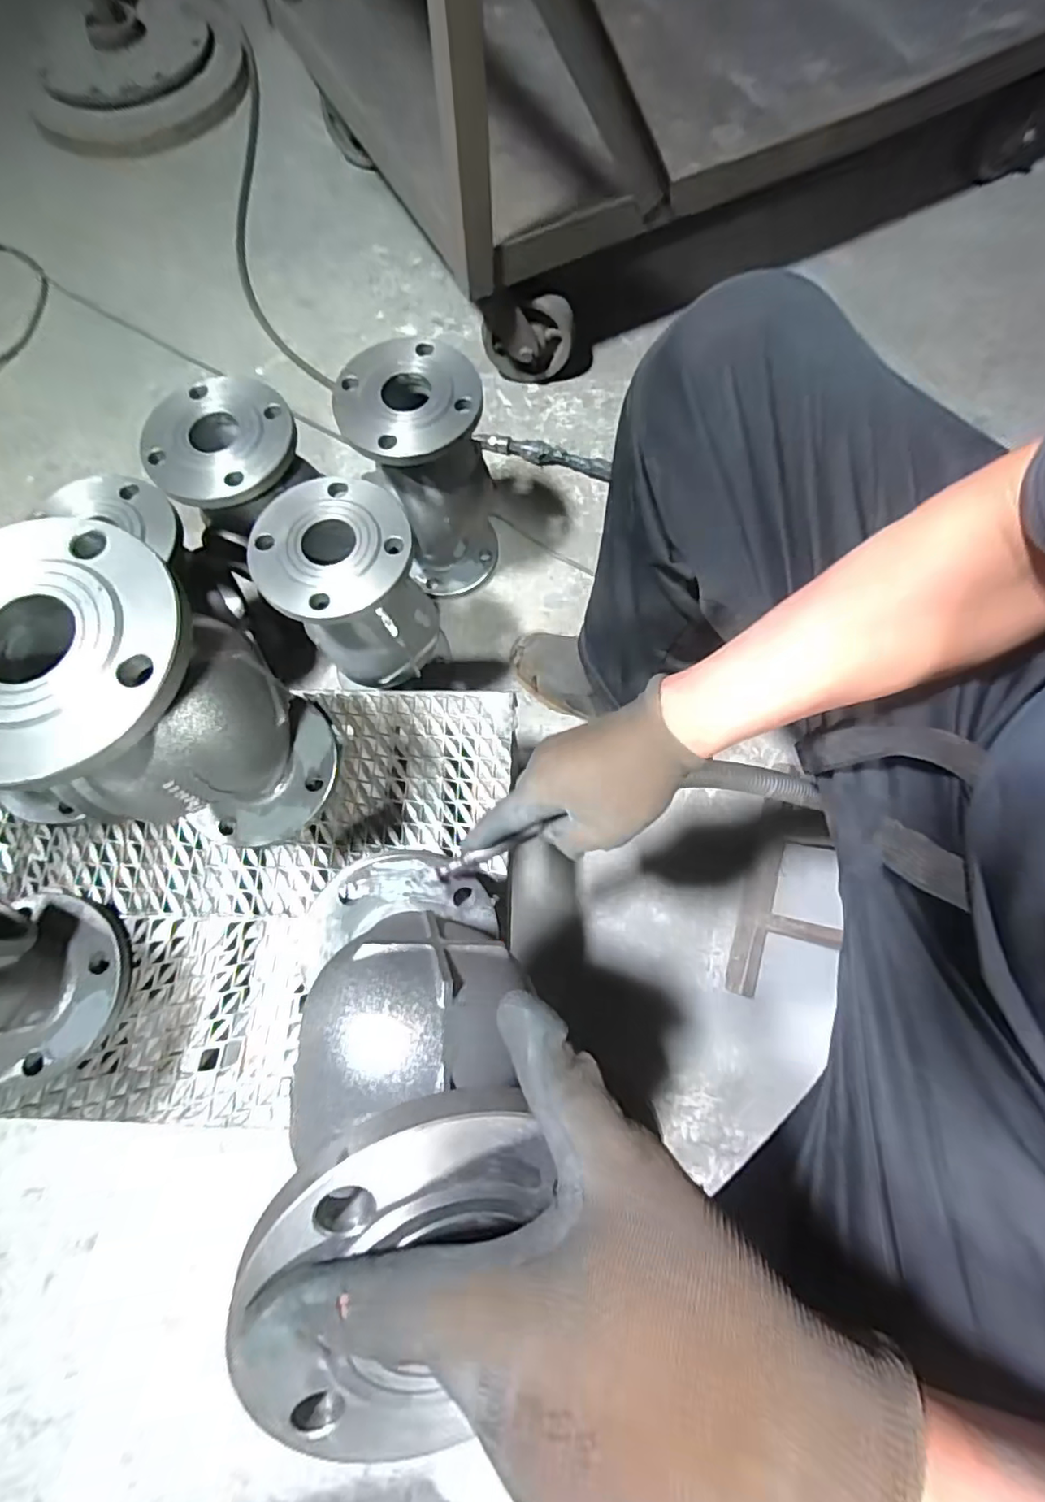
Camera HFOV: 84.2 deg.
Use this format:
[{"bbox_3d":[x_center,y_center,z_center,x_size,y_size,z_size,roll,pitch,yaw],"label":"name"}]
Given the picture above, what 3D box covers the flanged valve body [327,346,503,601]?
[{"bbox_3d":[-0.115,-0.328,0.725,0.148,0.279,0.148,-12,74,-2],"label":"flanged valve body"}]

